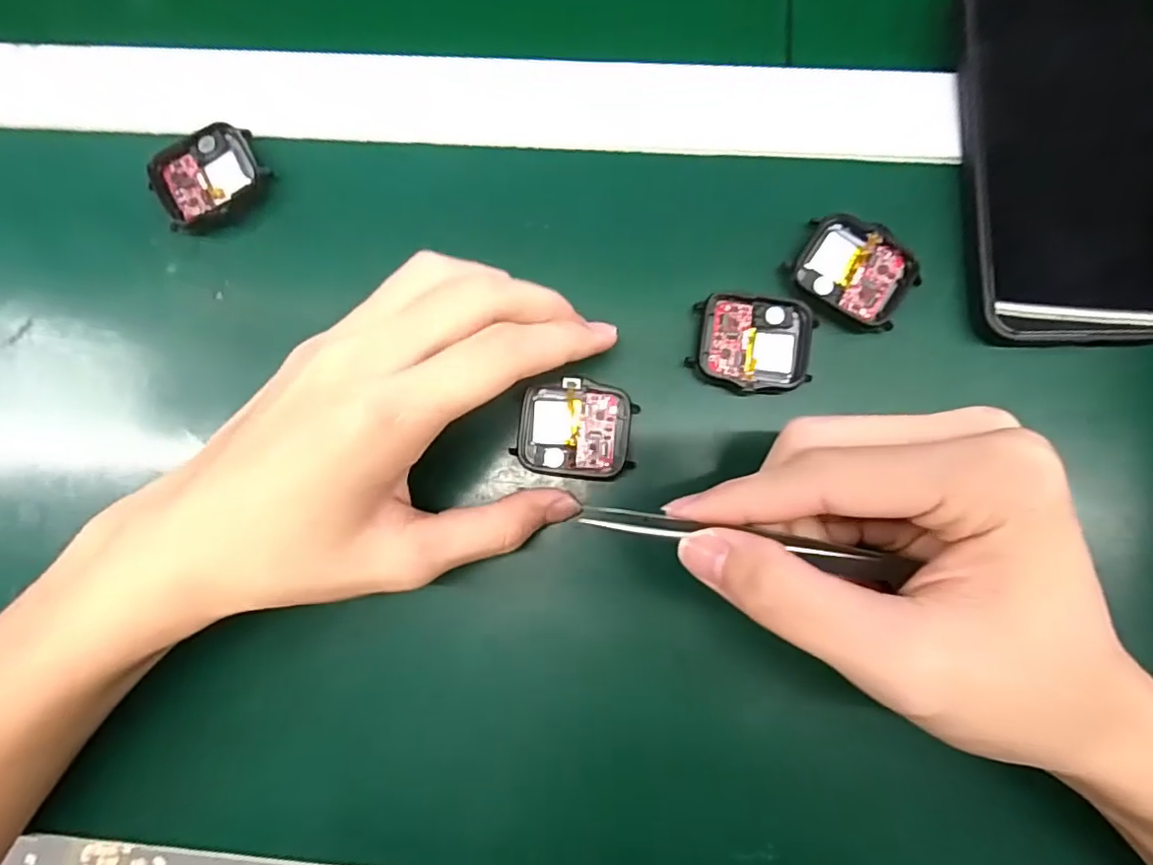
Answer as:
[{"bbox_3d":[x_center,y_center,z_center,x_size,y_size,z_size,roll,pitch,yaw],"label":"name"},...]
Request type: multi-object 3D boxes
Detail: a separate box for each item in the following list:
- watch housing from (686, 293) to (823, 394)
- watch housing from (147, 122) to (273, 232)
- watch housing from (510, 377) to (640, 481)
[{"bbox_3d":[0.071,-0.035,0.230,0.047,0.006,0.039,9,82,4],"label":"watch housing"},{"bbox_3d":[-0.159,-0.110,0.252,0.046,0.013,0.037,-34,82,-3],"label":"watch housing"},{"bbox_3d":[0.000,-0.001,0.232,0.045,0.014,0.037,6,82,3],"label":"watch housing"}]

